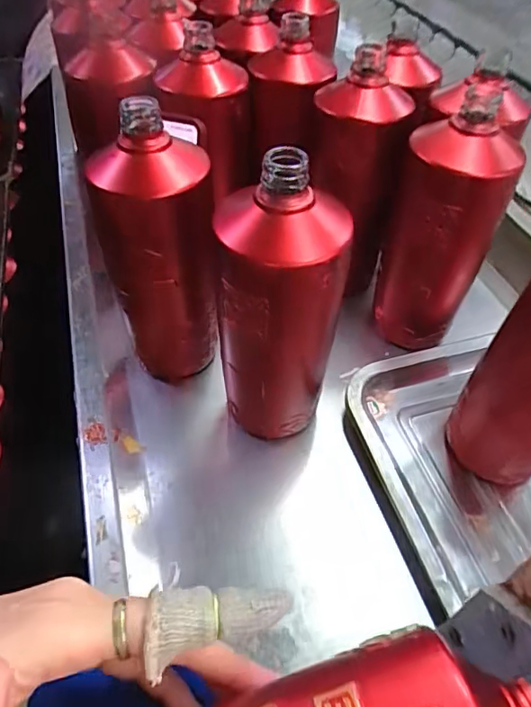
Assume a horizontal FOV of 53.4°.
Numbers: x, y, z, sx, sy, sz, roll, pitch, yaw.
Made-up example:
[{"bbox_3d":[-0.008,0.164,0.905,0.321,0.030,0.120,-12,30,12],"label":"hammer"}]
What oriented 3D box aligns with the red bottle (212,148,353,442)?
[{"bbox_3d":[0.007,-0.024,0.348,0.079,0.203,0.067,1,45,0],"label":"red bottle"}]

